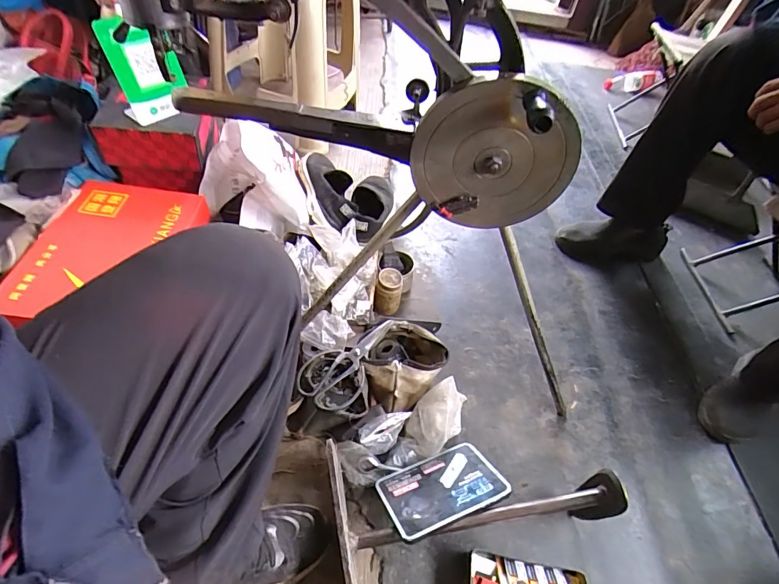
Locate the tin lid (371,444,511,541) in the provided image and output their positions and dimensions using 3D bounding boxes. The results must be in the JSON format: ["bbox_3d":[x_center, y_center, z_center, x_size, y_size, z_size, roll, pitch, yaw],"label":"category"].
[{"bbox_3d":[0.074,0.283,0.632,0.166,0.012,0.120,-17,20,-16],"label":"tin lid"}]

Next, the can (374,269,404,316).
[{"bbox_3d":[-0.002,0.000,0.854,0.050,0.083,0.050,4,50,-5],"label":"can"}]

